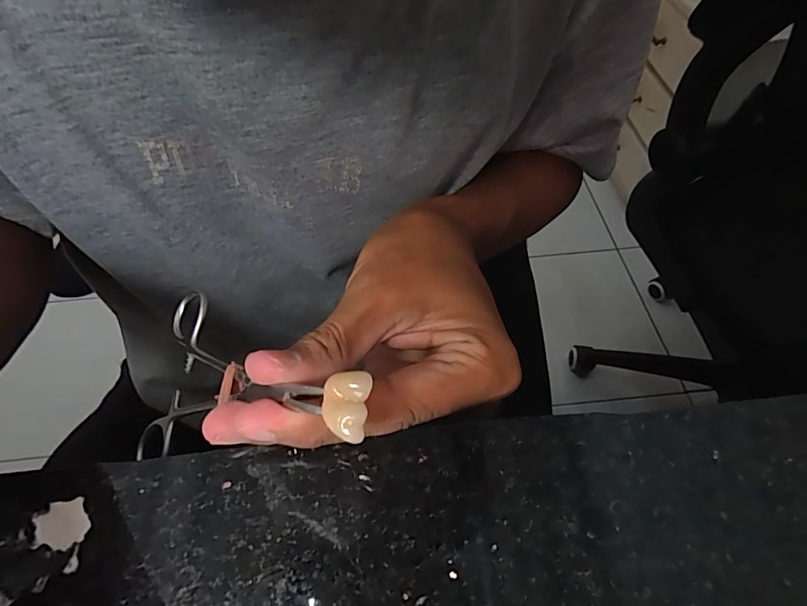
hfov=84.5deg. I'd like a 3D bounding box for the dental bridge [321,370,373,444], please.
[{"bbox_3d":[-0.014,0.027,0.114,0.010,0.008,0.016,3,73,11],"label":"dental bridge"}]

